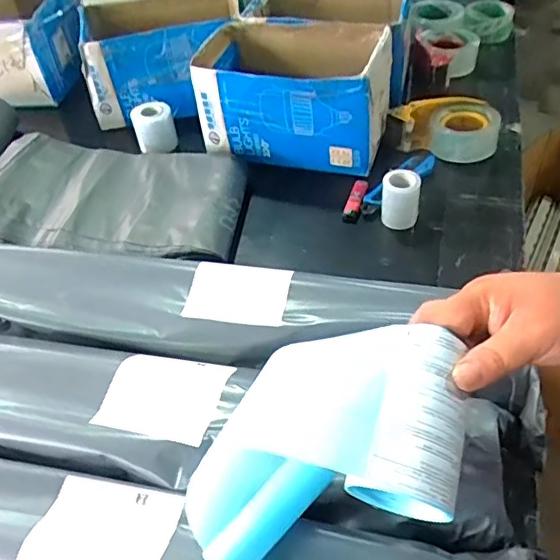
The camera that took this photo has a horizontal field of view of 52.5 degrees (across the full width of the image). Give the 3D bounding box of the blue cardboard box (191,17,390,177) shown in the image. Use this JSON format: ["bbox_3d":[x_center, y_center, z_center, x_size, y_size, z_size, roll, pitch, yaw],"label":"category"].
[{"bbox_3d":[0.027,-0.304,0.903,0.283,0.142,0.213,8,48,13],"label":"blue cardboard box"}]

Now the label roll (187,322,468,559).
[{"bbox_3d":[0.024,0.102,0.366,0.171,0.111,0.123,-6,46,0],"label":"label roll"}]

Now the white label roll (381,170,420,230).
[{"bbox_3d":[0.165,-0.109,0.777,0.052,0.071,0.044,5,48,11],"label":"white label roll"}]

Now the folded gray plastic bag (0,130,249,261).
[{"bbox_3d":[-0.252,-0.133,0.841,0.394,0.036,0.257,2,47,8],"label":"folded gray plastic bag"}]

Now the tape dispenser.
[{"bbox_3d":[0.257,-0.236,0.882,0.156,0.072,0.087,8,48,13],"label":"tape dispenser"}]

